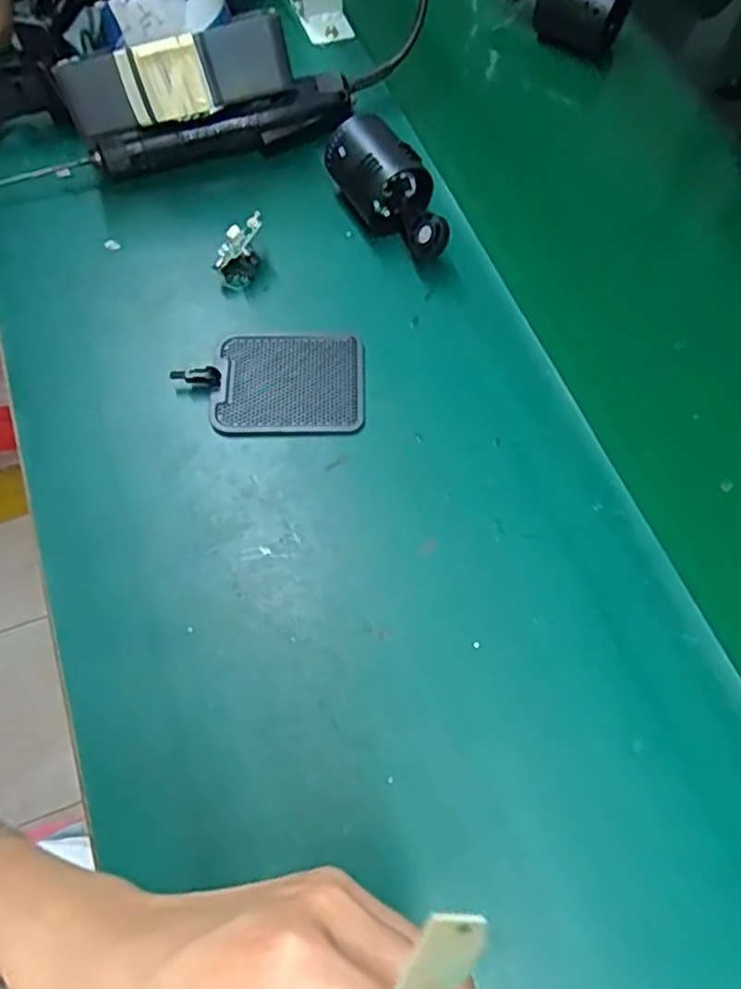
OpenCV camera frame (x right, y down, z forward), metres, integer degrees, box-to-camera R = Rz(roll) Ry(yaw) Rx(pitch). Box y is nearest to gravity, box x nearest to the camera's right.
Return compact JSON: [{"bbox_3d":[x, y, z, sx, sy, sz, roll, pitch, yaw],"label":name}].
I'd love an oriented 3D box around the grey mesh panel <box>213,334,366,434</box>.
[{"bbox_3d":[-0.053,-0.074,0.469,0.097,0.006,0.079,-1,62,-1],"label":"grey mesh panel"}]

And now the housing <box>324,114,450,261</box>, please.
[{"bbox_3d":[0.017,-0.214,0.514,0.054,0.056,0.117,-34,68,-17],"label":"housing"}]

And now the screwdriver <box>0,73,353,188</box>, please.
[{"bbox_3d":[-0.154,-0.269,0.539,0.287,0.042,0.029,-15,64,-8],"label":"screwdriver"}]

